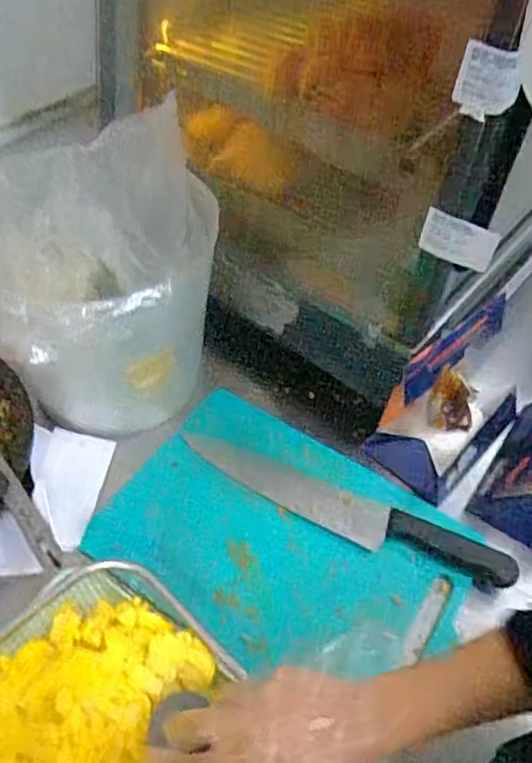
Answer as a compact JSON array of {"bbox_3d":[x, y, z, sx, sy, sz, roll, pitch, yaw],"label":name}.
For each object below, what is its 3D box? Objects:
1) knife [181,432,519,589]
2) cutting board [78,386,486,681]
[{"bbox_3d":[0.077,0.134,0.642,0.356,0.019,0.053,21,53,13],"label":"knife"},{"bbox_3d":[0.021,0.158,0.632,0.351,0.019,0.246,28,57,14],"label":"cutting board"}]

